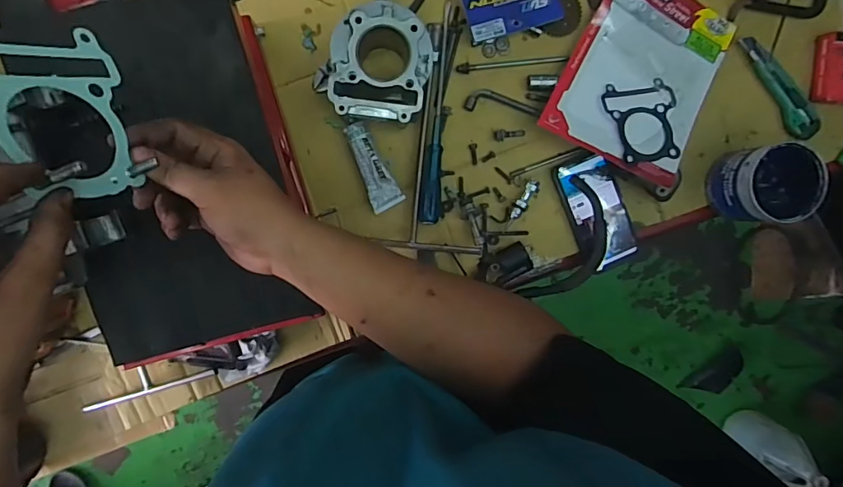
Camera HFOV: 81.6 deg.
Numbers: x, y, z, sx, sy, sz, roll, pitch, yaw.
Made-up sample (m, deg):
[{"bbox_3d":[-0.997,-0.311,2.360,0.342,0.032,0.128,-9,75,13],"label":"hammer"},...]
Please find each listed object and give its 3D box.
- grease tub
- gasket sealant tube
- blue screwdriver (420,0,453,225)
[{"bbox_3d":[0.458,-0.081,0.651,0.102,0.093,0.095,-1,98,-5],"label":"grease tub"},{"bbox_3d":[-0.062,-0.102,0.646,0.042,0.023,0.117,-20,99,-2],"label":"gasket sealant tube"},{"bbox_3d":[0.020,-0.170,0.643,0.026,0.022,0.285,3,97,-6],"label":"blue screwdriver"}]

